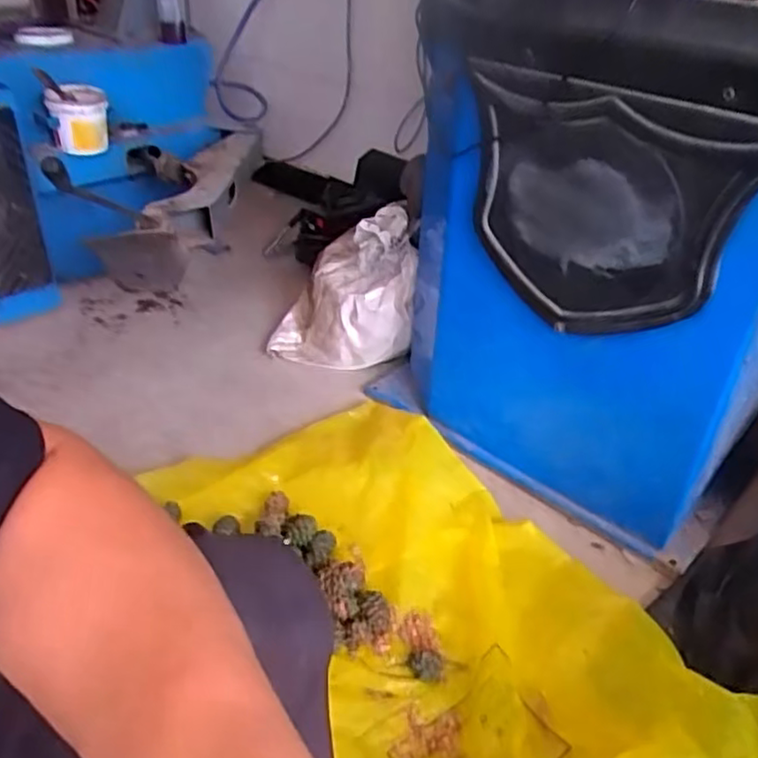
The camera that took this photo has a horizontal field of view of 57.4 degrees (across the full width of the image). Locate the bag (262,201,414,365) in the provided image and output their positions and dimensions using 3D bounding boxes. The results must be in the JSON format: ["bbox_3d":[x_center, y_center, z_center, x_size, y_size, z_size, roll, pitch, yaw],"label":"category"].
[{"bbox_3d":[-0.075,-0.195,1.456,0.304,0.294,0.152,7,34,6],"label":"bag"}]

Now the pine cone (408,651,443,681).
[{"bbox_3d":[0.060,0.363,0.881,0.044,0.030,0.030,16,36,18],"label":"pine cone"}]

